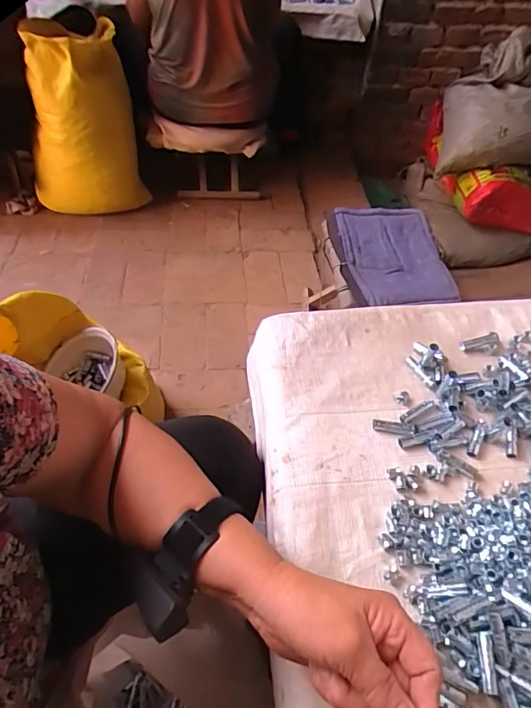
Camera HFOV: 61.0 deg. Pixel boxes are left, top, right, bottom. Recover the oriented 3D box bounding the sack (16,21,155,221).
[{"bbox_3d":[-0.489,-0.615,1.250,0.269,0.532,0.226,18,53,10],"label":"sack"}]

